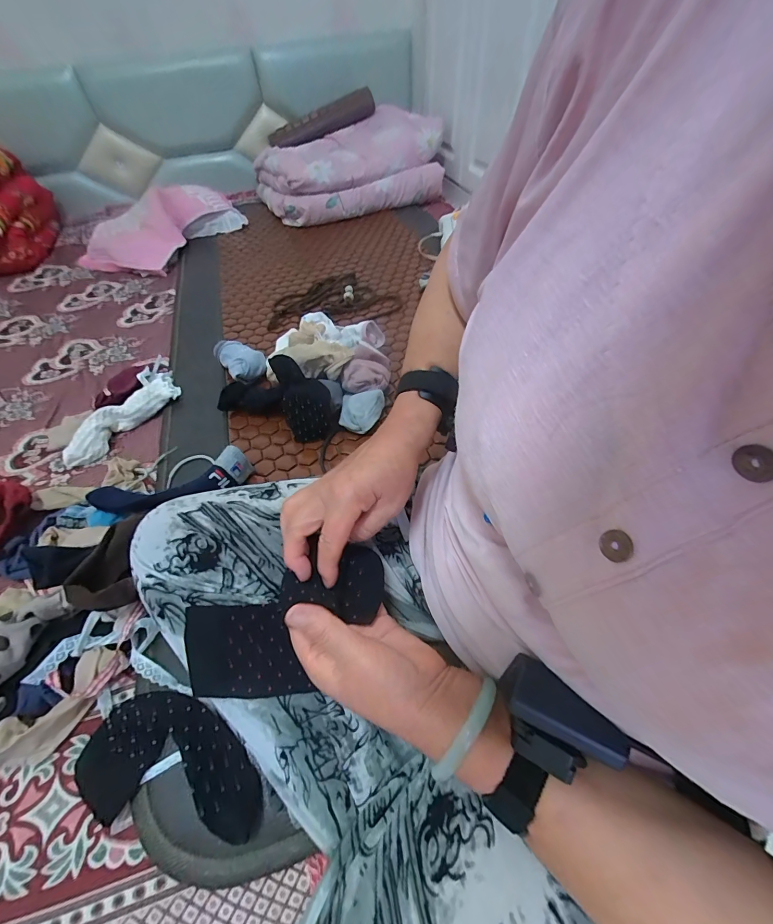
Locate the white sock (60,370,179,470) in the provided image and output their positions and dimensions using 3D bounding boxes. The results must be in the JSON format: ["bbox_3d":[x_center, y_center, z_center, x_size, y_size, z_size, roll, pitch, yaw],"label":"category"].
[{"bbox_3d":[-0.458,-0.072,0.646,0.053,0.056,0.219,28,58,23],"label":"white sock"}]

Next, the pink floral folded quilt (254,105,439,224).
[{"bbox_3d":[-0.134,-1.020,1.275,0.616,0.200,0.385,-15,52,-9],"label":"pink floral folded quilt"}]

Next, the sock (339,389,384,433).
[{"bbox_3d":[-0.043,-0.084,0.610,0.070,0.053,0.070,5,52,7],"label":"sock"}]

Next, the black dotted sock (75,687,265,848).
[{"bbox_3d":[-0.204,0.272,0.338,0.185,0.059,0.098,2,51,5],"label":"black dotted sock"}]

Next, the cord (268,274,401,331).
[{"bbox_3d":[-0.126,-0.408,0.896,0.294,0.018,0.206,-5,51,-1],"label":"cord"}]

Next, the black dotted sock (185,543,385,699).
[{"bbox_3d":[-0.087,0.141,0.317,0.183,0.060,0.083,-28,53,0],"label":"black dotted sock"}]

